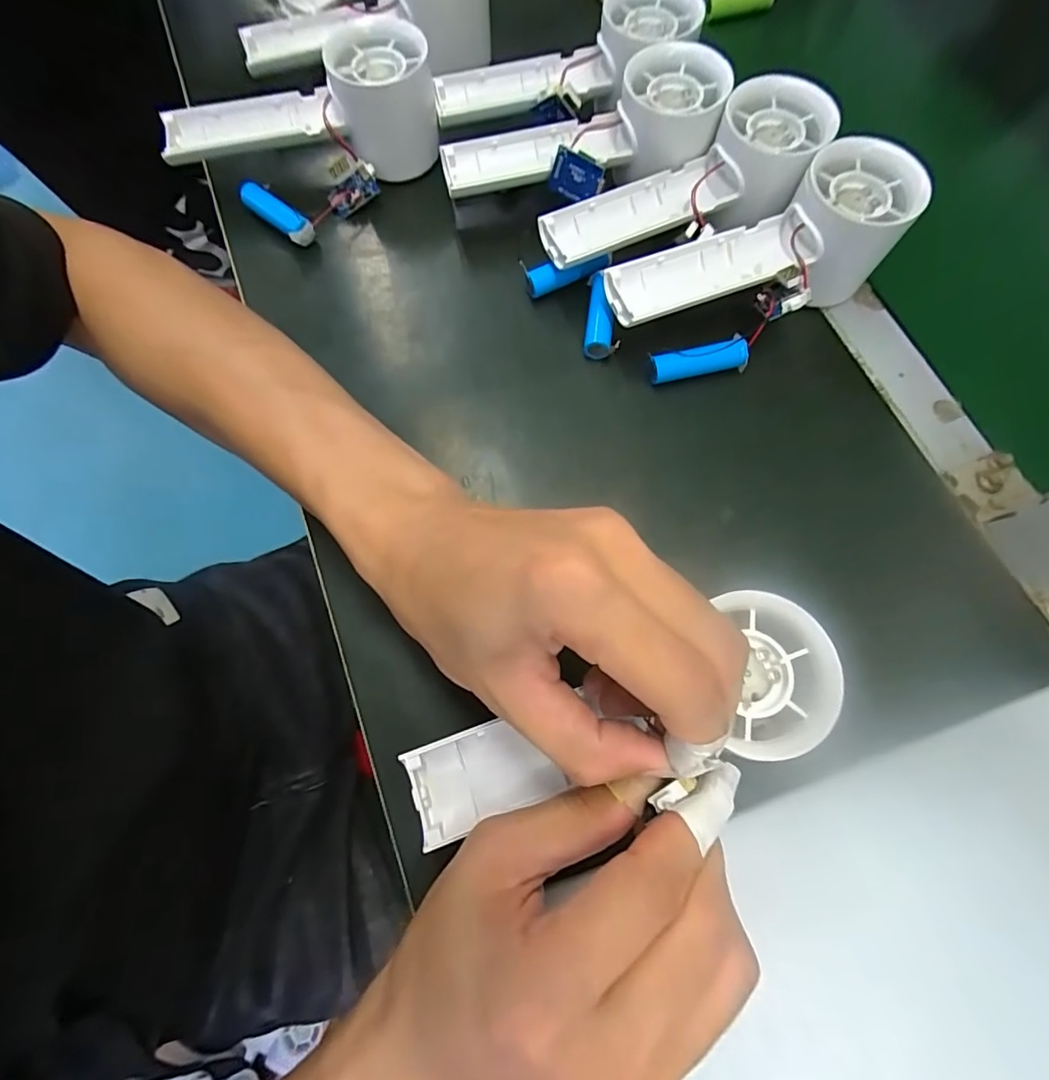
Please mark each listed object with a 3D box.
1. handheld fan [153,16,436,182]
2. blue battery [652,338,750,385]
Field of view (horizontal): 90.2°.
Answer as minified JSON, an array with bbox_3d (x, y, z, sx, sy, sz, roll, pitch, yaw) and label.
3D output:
[{"bbox_3d":[-0.132,-0.254,0.310,0.154,0.057,0.058,-9,72,-2],"label":"handheld fan"},{"bbox_3d":[0.092,-0.095,0.275,0.050,0.013,0.011,-11,72,-3],"label":"blue battery"}]

